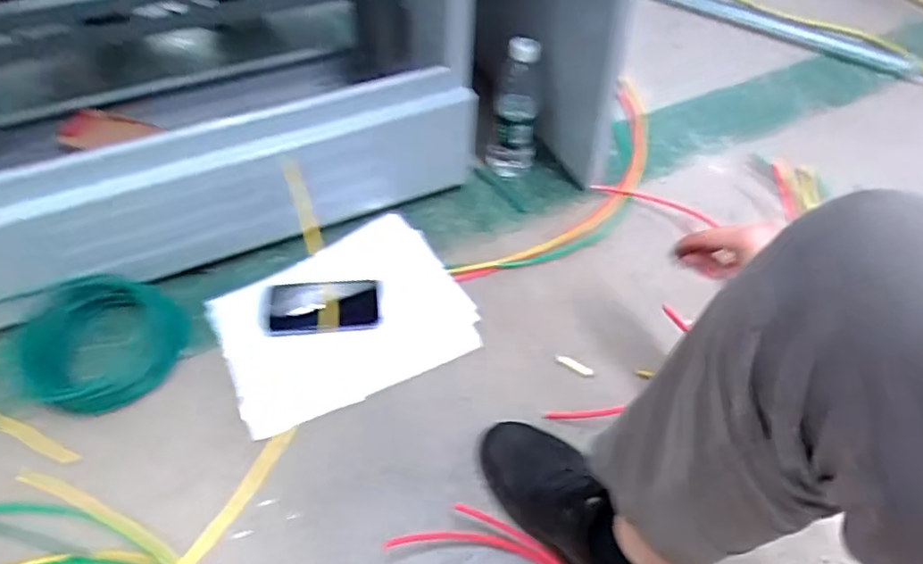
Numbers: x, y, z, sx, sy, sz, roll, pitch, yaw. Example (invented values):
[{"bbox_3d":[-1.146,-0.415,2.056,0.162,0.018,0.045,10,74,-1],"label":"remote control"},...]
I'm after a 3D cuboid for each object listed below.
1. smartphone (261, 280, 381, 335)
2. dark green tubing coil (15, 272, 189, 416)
[{"bbox_3d":[-0.190,0.031,0.821,0.155,0.016,0.079,-3,61,-4],"label":"smartphone"},{"bbox_3d":[-0.447,0.072,0.753,0.180,0.054,0.180,5,62,-9],"label":"dark green tubing coil"}]

